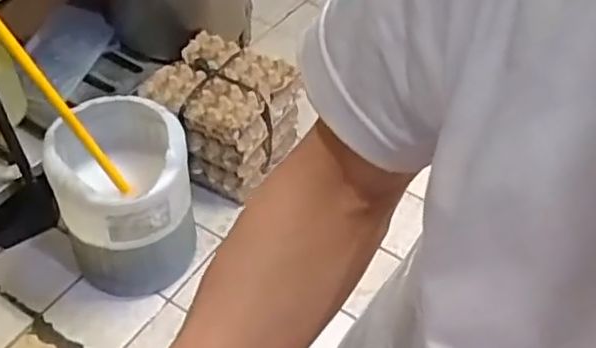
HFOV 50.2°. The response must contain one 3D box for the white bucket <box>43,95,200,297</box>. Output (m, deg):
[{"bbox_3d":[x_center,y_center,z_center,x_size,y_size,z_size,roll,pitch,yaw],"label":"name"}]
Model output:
[{"bbox_3d":[-0.363,0.061,1.347,0.256,0.389,0.246,3,46,-3],"label":"white bucket"}]

